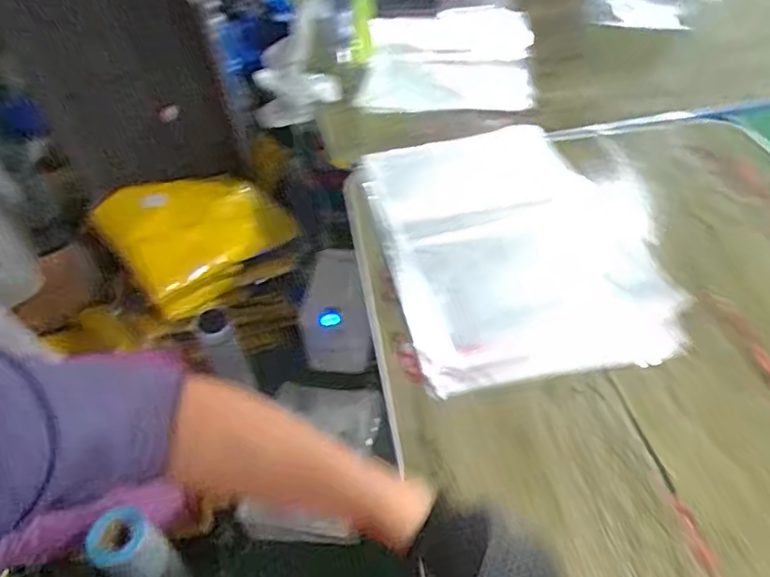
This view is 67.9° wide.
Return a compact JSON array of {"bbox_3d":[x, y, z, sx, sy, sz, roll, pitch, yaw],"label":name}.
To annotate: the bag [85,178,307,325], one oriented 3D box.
[{"bbox_3d":[-0.306,-0.095,0.976,0.286,0.140,0.196,-31,52,-21],"label":"bag"}]

